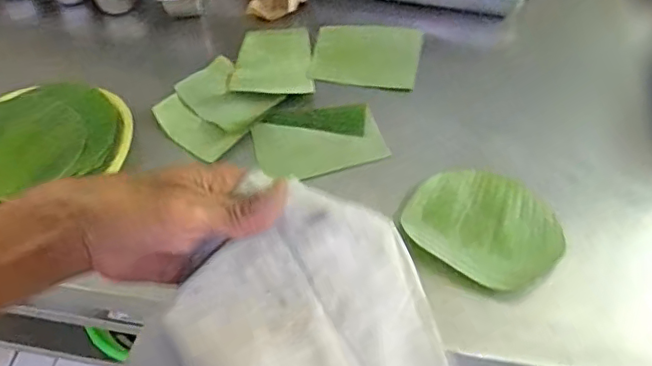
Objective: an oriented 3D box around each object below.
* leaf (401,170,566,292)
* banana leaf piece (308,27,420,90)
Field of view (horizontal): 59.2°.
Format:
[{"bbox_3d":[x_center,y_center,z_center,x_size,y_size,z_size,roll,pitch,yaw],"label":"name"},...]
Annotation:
[{"bbox_3d":[0.201,0.050,0.724,0.182,0.009,0.153,28,60,19],"label":"leaf"},{"bbox_3d":[0.067,-0.211,0.934,0.172,0.018,0.148,3,55,3],"label":"banana leaf piece"}]

